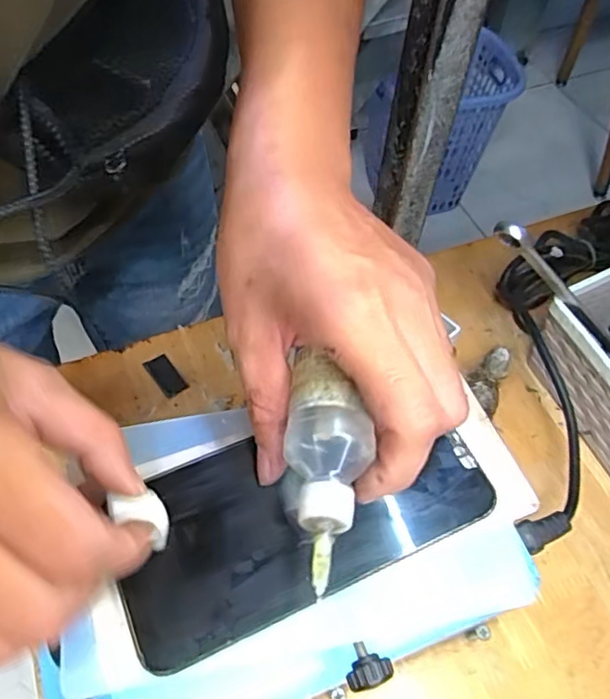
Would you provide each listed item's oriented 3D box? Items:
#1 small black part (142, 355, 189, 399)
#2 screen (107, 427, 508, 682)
[{"bbox_3d":[-0.107,0.020,0.452,0.019,0.004,0.038,-33,63,-21],"label":"small black part"},{"bbox_3d":[-0.002,0.065,0.248,0.154,0.008,0.072,-21,59,-15],"label":"screen"}]

